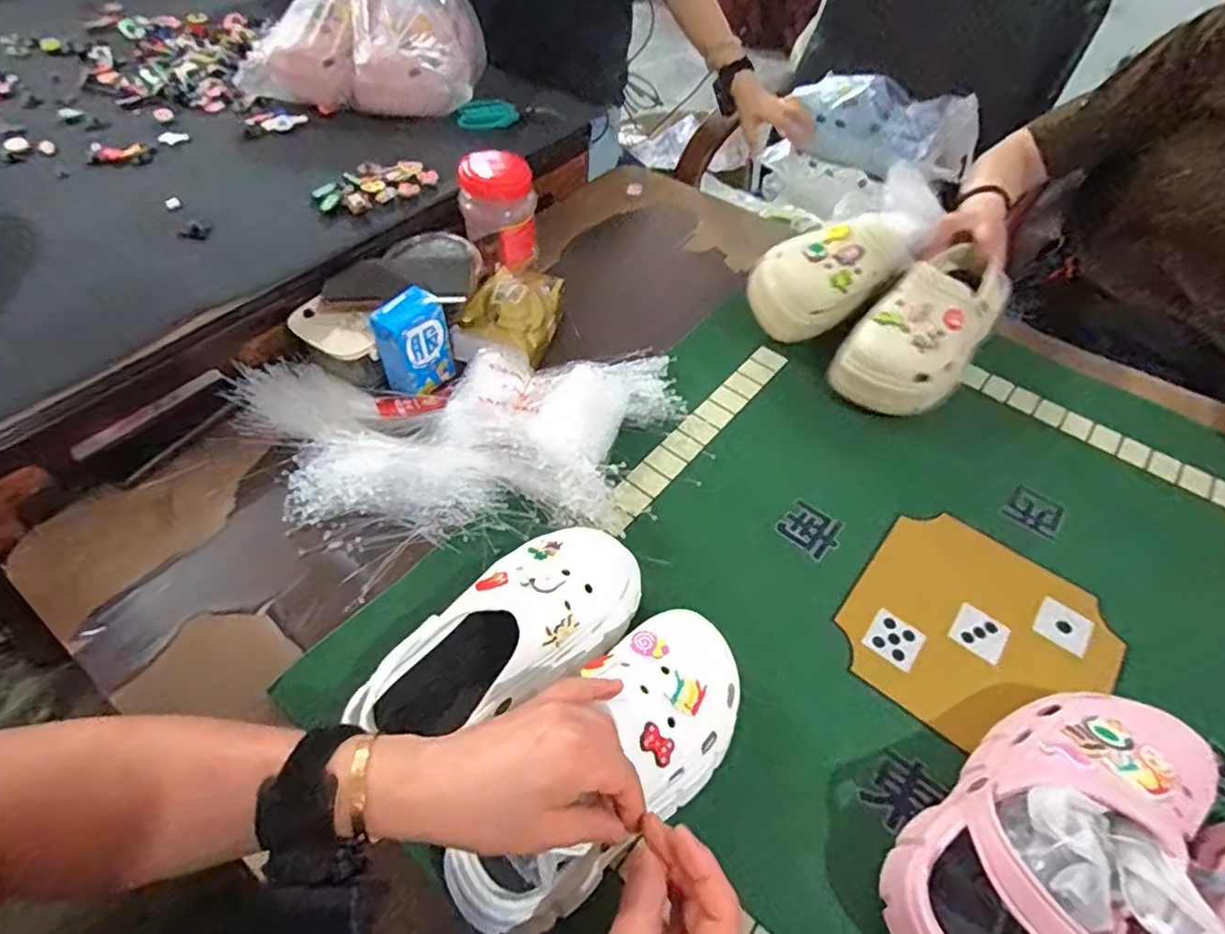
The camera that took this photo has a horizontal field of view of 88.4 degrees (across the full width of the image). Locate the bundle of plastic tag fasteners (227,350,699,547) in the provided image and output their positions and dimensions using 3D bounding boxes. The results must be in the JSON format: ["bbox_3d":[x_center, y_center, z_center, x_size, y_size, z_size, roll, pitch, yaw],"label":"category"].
[{"bbox_3d":[-0.154,-0.038,0.651,0.470,0.053,0.243,-4,54,-8],"label":"bundle of plastic tag fasteners"}]

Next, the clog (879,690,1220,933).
[{"bbox_3d":[0.292,0.243,0.427,0.256,0.111,0.105,-28,60,-23],"label":"clog"}]

